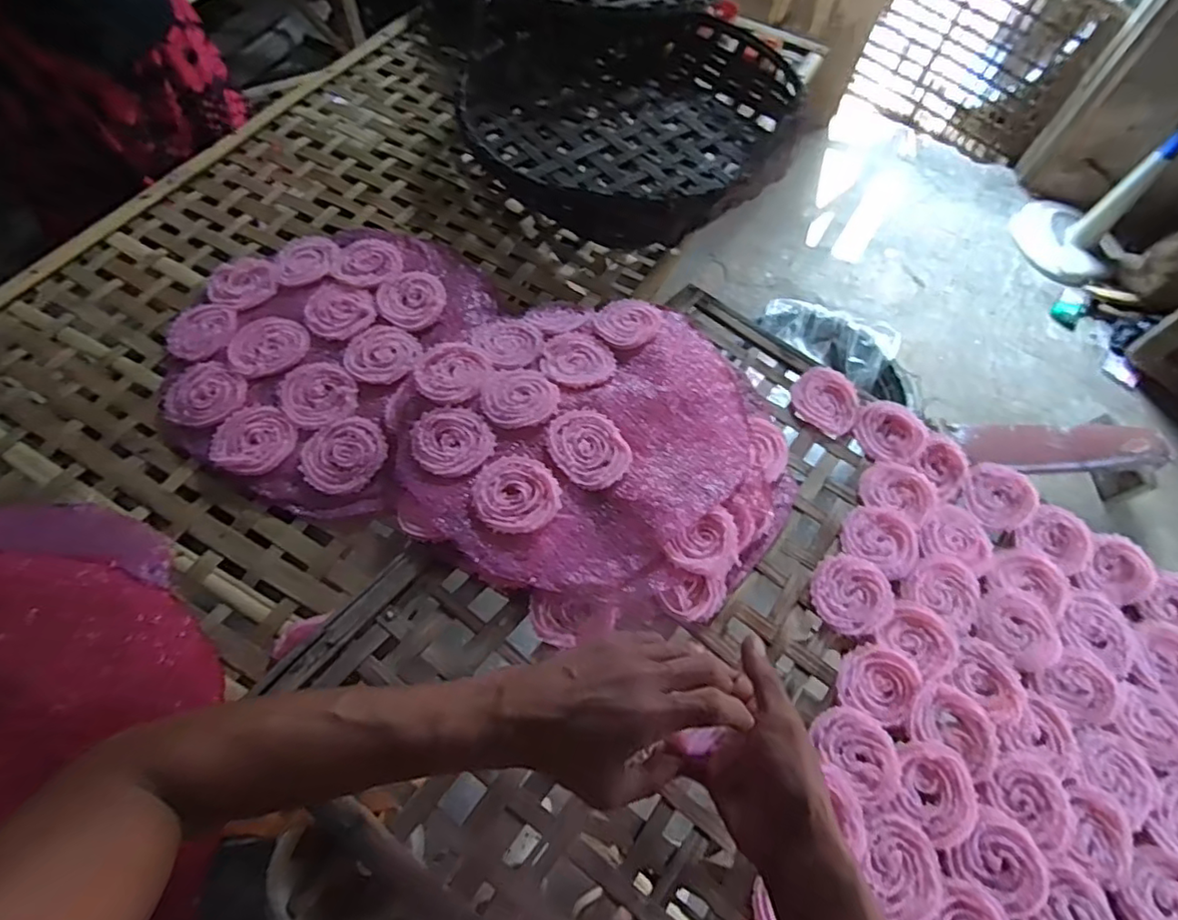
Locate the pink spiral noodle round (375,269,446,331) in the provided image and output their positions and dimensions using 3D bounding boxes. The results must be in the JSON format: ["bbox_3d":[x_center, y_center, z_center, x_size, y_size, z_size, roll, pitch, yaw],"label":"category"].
[{"bbox_3d":[-0.202,-0.184,0.676,0.072,0.008,0.078,1,64,-3],"label":"pink spiral noodle round"}]

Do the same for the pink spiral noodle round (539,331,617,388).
[{"bbox_3d":[-0.011,-0.105,0.628,0.077,0.023,0.077,1,64,-3],"label":"pink spiral noodle round"}]

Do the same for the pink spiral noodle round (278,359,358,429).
[{"bbox_3d":[-0.282,-0.070,0.616,0.071,0.006,0.079,-30,69,-16],"label":"pink spiral noodle round"}]

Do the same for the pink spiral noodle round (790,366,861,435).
[{"bbox_3d":[0.265,-0.068,0.662,0.075,0.019,0.065,38,68,15],"label":"pink spiral noodle round"}]

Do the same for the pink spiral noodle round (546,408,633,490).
[{"bbox_3d":[-0.001,-0.012,0.568,0.069,0.012,0.082,-31,69,-17],"label":"pink spiral noodle round"}]

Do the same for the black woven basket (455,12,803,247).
[{"bbox_3d":[0.067,-0.473,0.812,0.414,0.082,0.438,1,64,-3],"label":"black woven basket"}]

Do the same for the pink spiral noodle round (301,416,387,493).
[{"bbox_3d":[-0.242,-0.003,0.590,0.078,0.012,0.074,1,64,-3],"label":"pink spiral noodle round"}]

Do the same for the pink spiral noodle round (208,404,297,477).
[{"bbox_3d":[-0.329,-0.020,0.586,0.074,0.007,0.073,1,64,-3],"label":"pink spiral noodle round"}]

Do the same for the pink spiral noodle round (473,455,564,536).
[{"bbox_3d":[-0.067,0.030,0.539,0.074,0.010,0.075,2,63,-4],"label":"pink spiral noodle round"}]

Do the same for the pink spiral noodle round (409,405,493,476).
[{"bbox_3d":[-0.133,-0.015,0.579,0.069,0.025,0.080,-39,72,-20],"label":"pink spiral noodle round"}]

